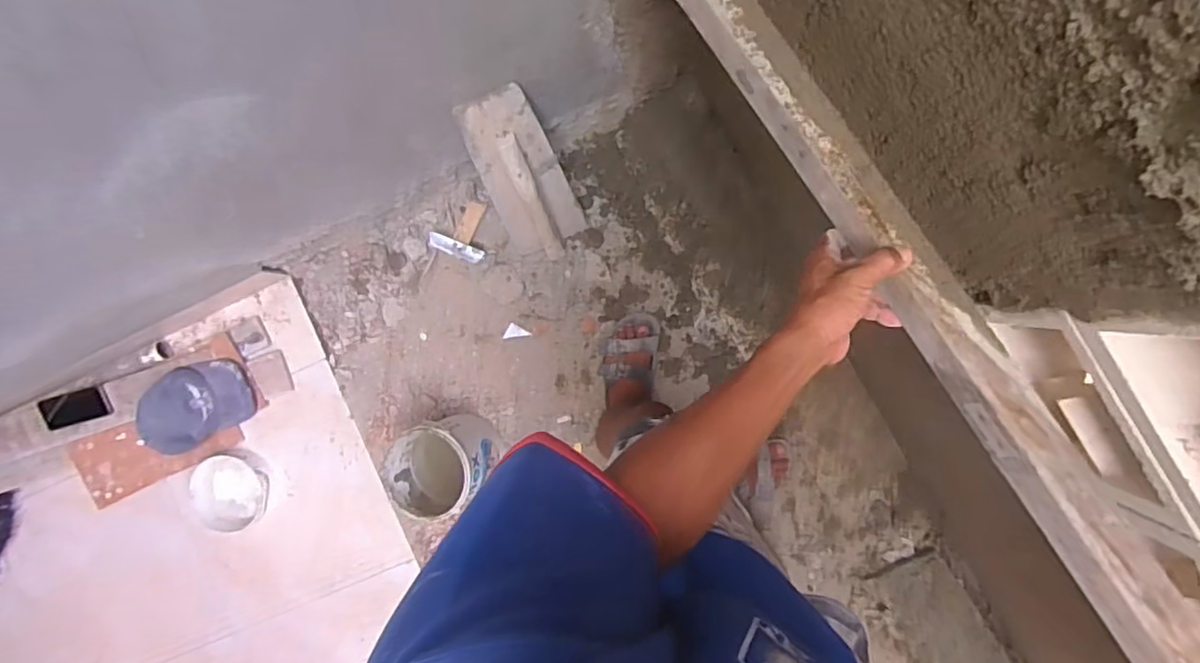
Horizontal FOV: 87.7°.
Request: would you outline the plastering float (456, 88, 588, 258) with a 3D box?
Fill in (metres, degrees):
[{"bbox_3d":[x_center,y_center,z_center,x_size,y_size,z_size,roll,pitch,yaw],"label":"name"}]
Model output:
[{"bbox_3d":[-0.140,-0.269,1.154,0.152,0.420,0.081,-8,63,8],"label":"plastering float"}]

